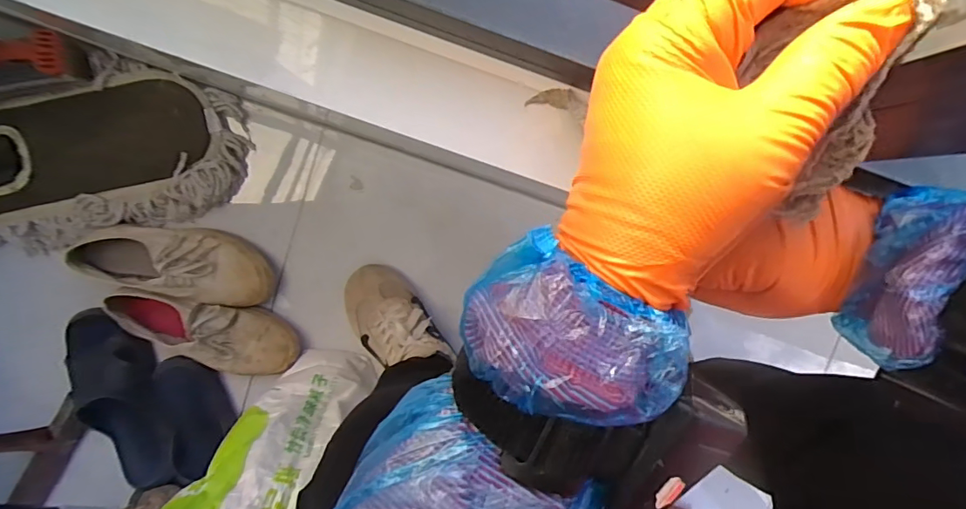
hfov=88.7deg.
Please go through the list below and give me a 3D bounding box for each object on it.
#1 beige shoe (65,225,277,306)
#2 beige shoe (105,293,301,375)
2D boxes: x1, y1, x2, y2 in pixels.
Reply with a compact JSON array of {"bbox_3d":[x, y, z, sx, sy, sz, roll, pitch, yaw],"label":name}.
[{"bbox_3d":[-0.402,0.012,0.641,0.243,0.075,0.092,7,98,-3],"label":"beige shoe"},{"bbox_3d":[-0.364,0.108,0.651,0.233,0.104,0.091,14,97,-4],"label":"beige shoe"}]

